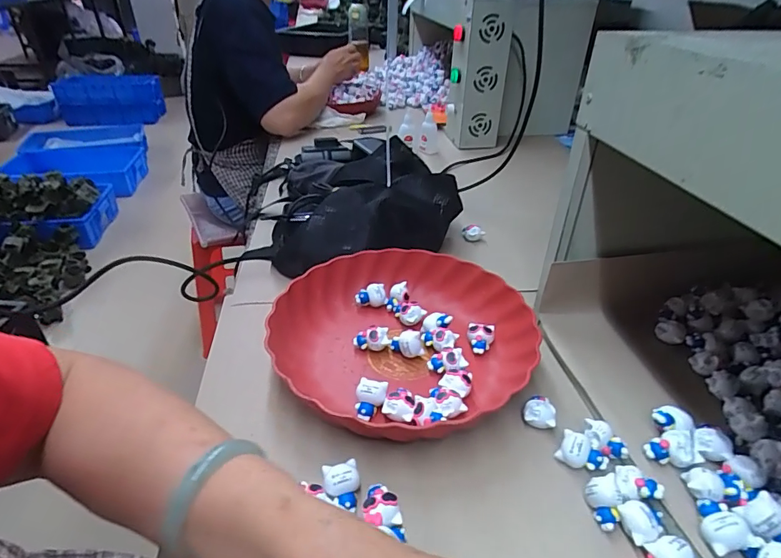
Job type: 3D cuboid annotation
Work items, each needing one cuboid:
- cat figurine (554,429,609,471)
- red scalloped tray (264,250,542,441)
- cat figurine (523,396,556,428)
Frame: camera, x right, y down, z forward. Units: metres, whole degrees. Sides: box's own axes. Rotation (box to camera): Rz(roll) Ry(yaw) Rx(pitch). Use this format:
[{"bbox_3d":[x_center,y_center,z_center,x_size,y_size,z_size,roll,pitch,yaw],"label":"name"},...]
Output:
[{"bbox_3d":[0.147,0.135,0.351,0.035,0.019,0.023,22,42,31],"label":"cat figurine"},{"bbox_3d":[0.012,0.054,0.446,0.240,0.054,0.233,-28,42,-31],"label":"red scalloped tray"},{"bbox_3d":[0.124,0.112,0.383,0.024,0.018,0.023,-2,35,1],"label":"cat figurine"}]

